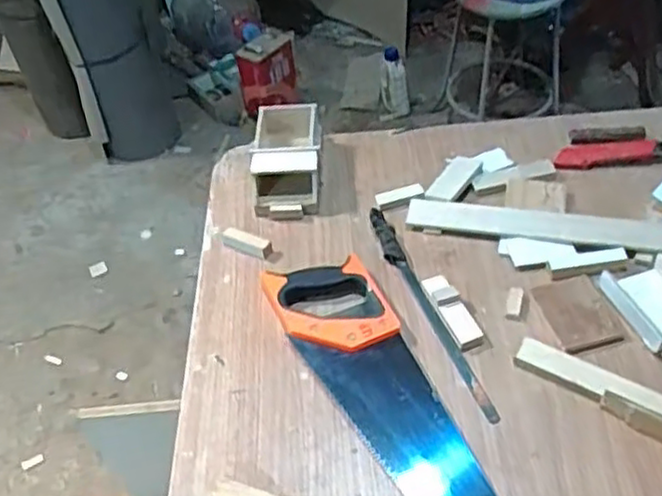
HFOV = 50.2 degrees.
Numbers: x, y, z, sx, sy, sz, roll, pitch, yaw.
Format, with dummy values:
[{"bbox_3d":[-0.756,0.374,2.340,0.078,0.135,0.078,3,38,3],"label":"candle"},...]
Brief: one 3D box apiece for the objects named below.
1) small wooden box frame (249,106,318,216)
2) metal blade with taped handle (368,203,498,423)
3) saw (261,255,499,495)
[{"bbox_3d":[-0.060,-0.121,0.947,0.093,0.058,0.167,-5,46,1],"label":"small wooden box frame"},{"bbox_3d":[0.105,0.061,0.801,0.024,0.009,0.314,-18,47,-9],"label":"metal blade with taped handle"},{"bbox_3d":[0.080,0.196,0.680,0.107,0.025,0.511,-22,48,-13],"label":"saw"}]

